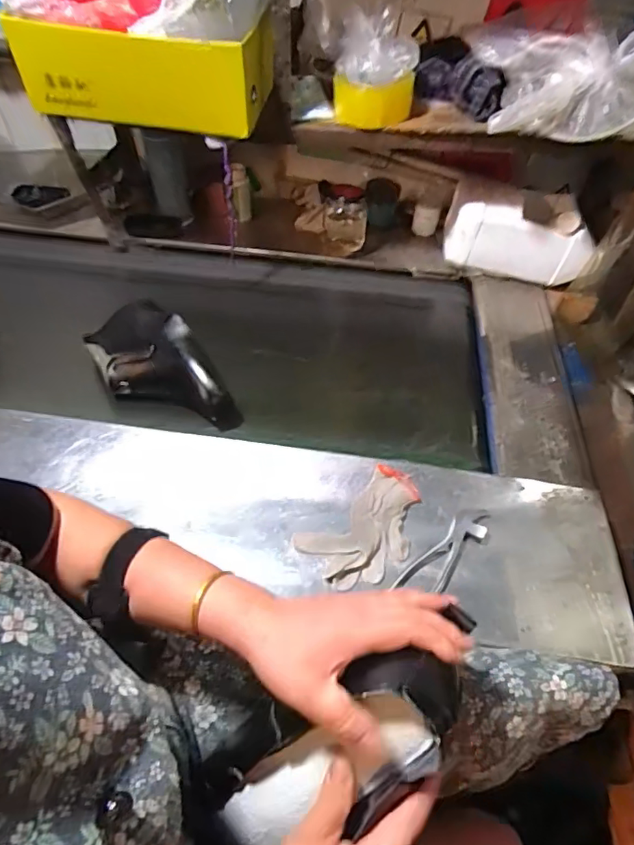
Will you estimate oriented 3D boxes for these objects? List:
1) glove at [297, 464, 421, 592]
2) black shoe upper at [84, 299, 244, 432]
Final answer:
[{"bbox_3d":[0.067,0.129,0.638,0.164,0.015,0.101,-33,60,-25],"label":"glove"},{"bbox_3d":[-0.239,-0.078,0.777,0.125,0.104,0.260,-32,59,-24],"label":"black shoe upper"}]

